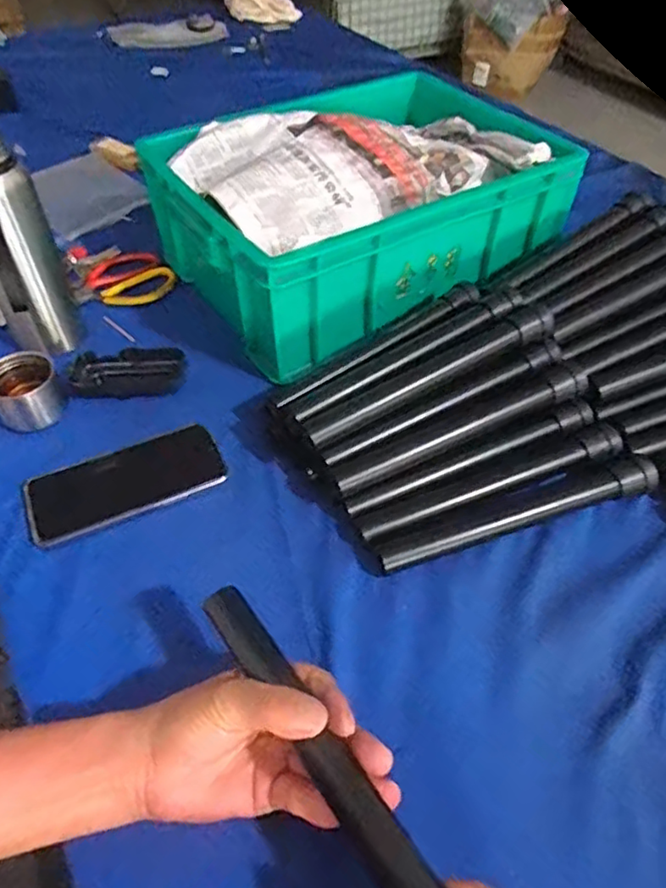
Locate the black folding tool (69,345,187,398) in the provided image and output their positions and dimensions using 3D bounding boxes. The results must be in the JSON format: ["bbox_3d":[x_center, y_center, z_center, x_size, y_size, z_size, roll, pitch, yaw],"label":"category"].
[{"bbox_3d":[-0.207,-0.075,0.624,0.107,0.027,0.050,-7,48,-6],"label":"black folding tool"}]

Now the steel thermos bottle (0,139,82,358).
[{"bbox_3d":[-0.307,-0.185,0.594,0.072,0.216,0.065,-24,53,-17],"label":"steel thermos bottle"}]

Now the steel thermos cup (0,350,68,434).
[{"bbox_3d":[-0.294,-0.049,0.586,0.065,0.045,0.062,-30,55,-21],"label":"steel thermos cup"}]

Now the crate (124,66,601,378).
[{"bbox_3d":[0.046,-0.292,0.720,0.452,0.153,0.306,-27,54,-19],"label":"crate"}]

